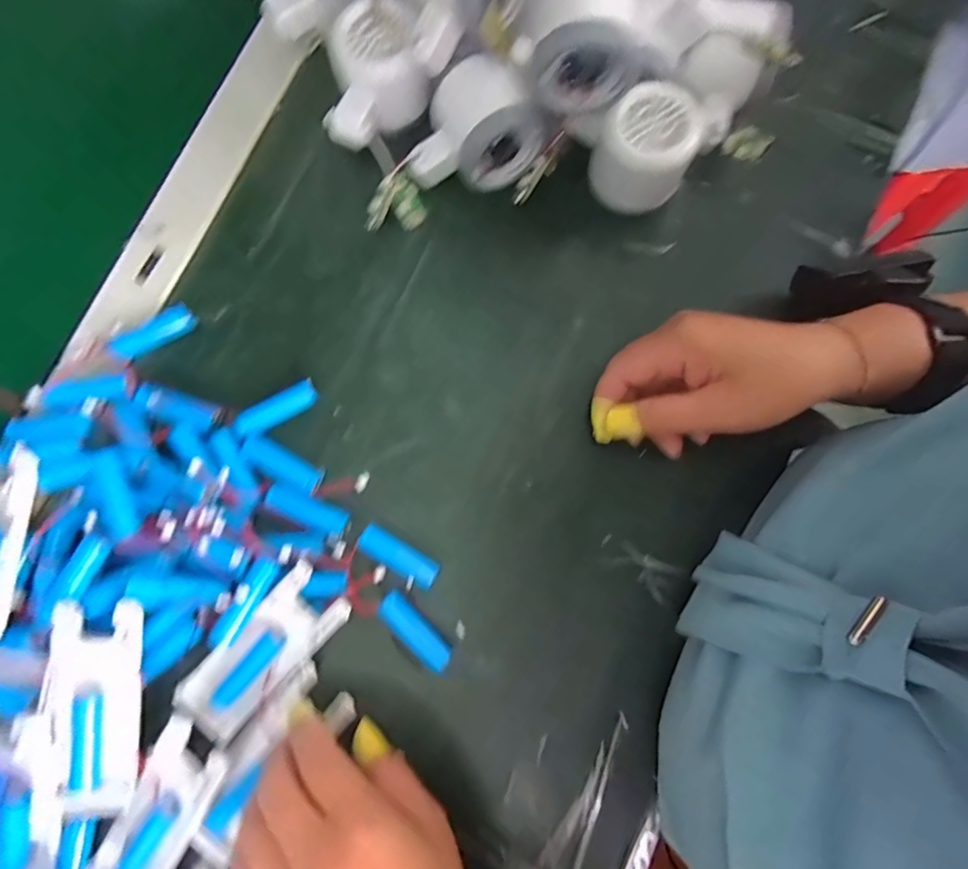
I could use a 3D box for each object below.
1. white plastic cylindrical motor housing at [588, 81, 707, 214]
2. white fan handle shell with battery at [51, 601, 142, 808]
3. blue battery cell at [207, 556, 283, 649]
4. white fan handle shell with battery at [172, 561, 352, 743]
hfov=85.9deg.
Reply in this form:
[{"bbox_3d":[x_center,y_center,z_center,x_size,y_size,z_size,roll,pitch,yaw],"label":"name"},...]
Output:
[{"bbox_3d":[0.100,-0.175,0.329,0.055,0.060,0.054,0,80,-1],"label":"white plastic cylindrical motor housing"},{"bbox_3d":[-0.205,0.143,0.275,0.036,0.025,0.104,-1,80,-1],"label":"white fan handle shell with battery"},{"bbox_3d":[-0.130,0.092,0.287,0.014,0.014,0.050,28,64,4],"label":"blue battery cell"},{"bbox_3d":[-0.123,0.122,0.288,0.040,0.018,0.102,44,82,6],"label":"white fan handle shell with battery"}]

